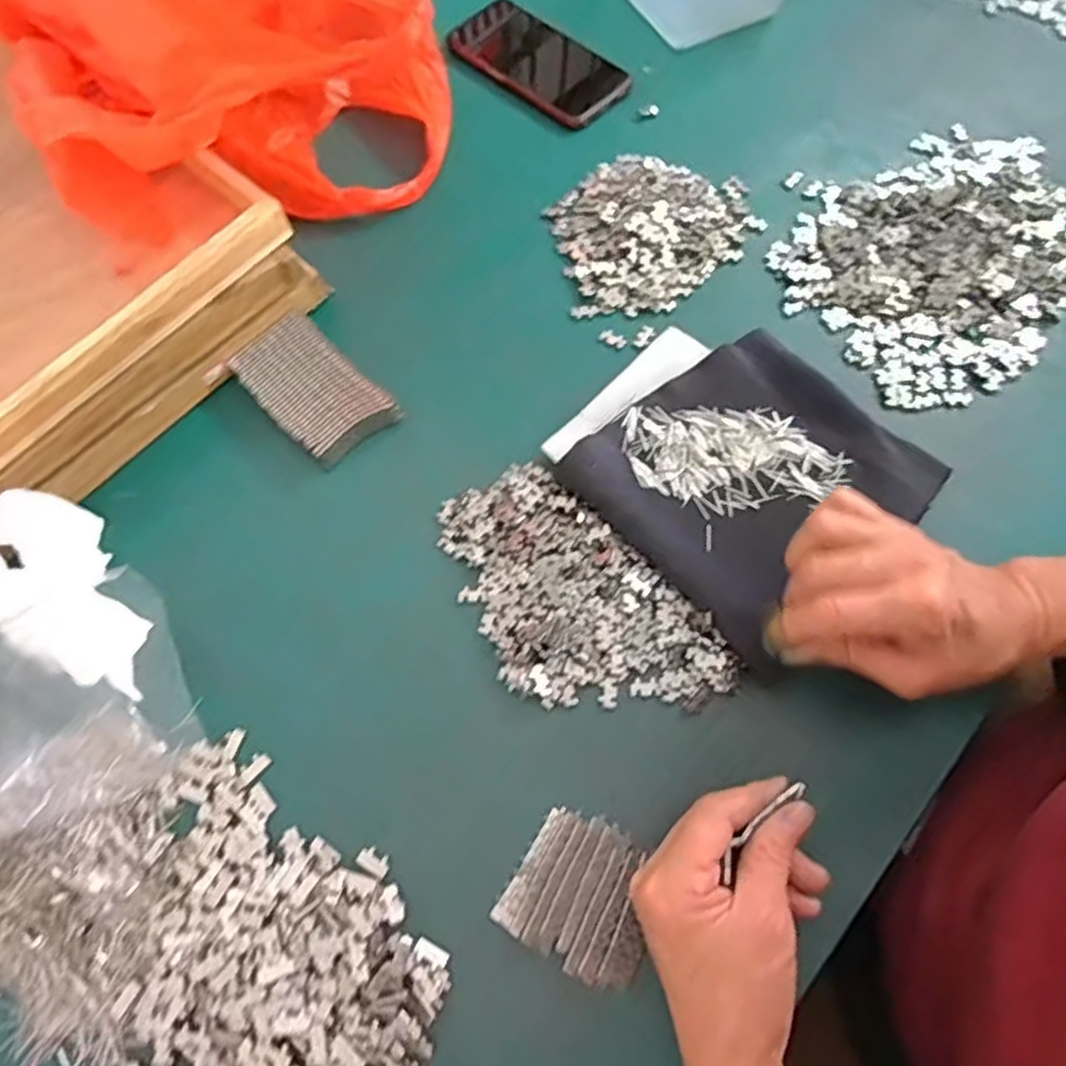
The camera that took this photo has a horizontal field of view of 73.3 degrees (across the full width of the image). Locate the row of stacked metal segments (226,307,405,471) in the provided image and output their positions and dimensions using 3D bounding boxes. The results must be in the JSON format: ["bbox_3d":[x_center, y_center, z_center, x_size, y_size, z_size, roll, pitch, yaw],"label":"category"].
[{"bbox_3d":[-0.152,-0.100,0.493,0.065,0.016,0.113,-42,73,-14],"label":"row of stacked metal segments"}]

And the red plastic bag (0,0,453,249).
[{"bbox_3d":[-0.223,-0.339,0.477,0.320,0.236,0.254,-14,68,-4],"label":"red plastic bag"}]

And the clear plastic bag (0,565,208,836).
[{"bbox_3d":[-0.290,0.094,0.406,0.169,0.033,0.137,-24,69,-8],"label":"clear plastic bag"}]

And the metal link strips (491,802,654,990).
[{"bbox_3d":[0.028,0.187,0.372,0.072,0.013,0.069,28,72,12],"label":"metal link strips"}]

